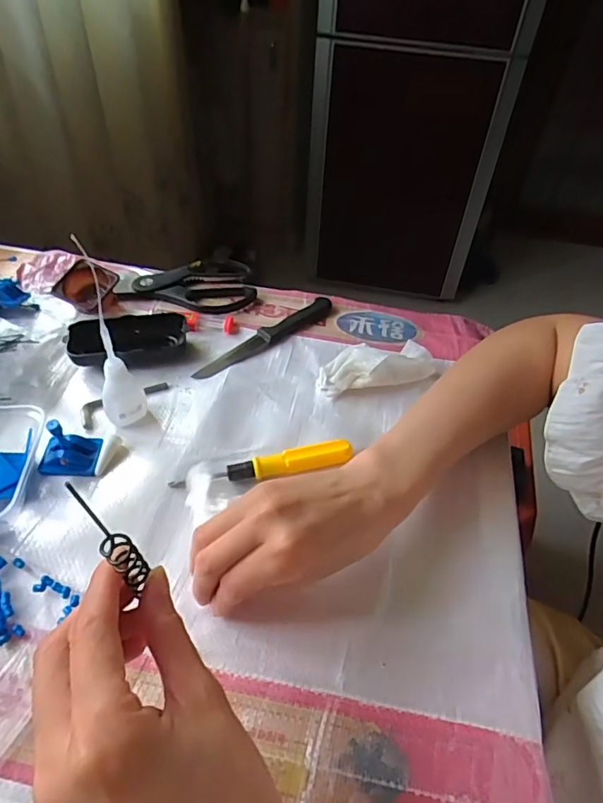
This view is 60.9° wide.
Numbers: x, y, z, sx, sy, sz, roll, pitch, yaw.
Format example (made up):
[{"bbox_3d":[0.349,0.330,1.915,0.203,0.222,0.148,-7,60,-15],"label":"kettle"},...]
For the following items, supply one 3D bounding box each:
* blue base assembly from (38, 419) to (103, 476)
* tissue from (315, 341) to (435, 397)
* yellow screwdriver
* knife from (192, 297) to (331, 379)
[{"bbox_3d":[-0.183,0.031,0.395,0.044,0.043,0.029,1,47,-3],"label":"blue base assembly"},{"bbox_3d":[0.070,-0.032,0.472,0.111,0.036,0.033,-10,48,-13],"label":"tissue"},{"bbox_3d":[-0.029,0.052,0.405,0.142,0.016,0.016,-11,48,-14],"label":"yellow screwdriver"},{"bbox_3d":[-0.034,-0.067,0.521,0.174,0.009,0.022,-32,57,-29],"label":"knife"}]

